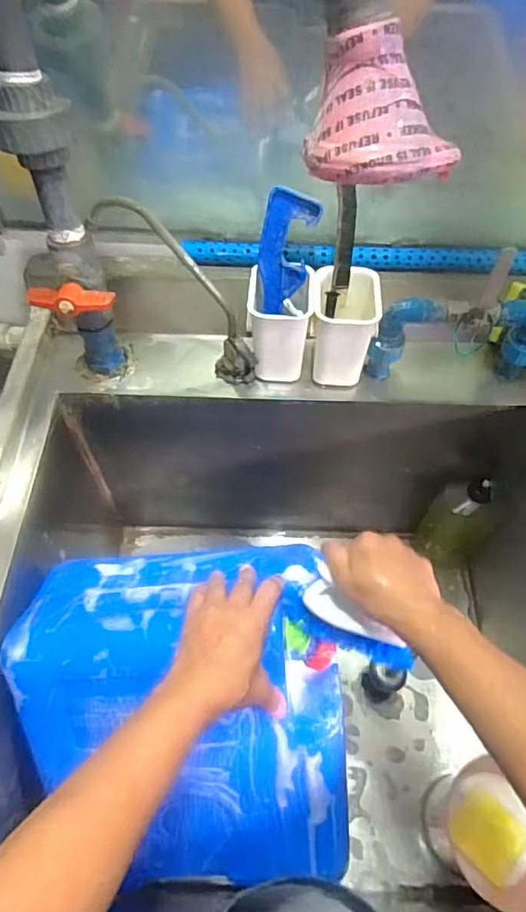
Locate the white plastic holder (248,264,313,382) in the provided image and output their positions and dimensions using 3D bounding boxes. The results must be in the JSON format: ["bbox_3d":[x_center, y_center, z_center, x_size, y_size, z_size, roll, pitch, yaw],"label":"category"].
[{"bbox_3d":[0.019,-0.150,0.635,0.072,0.118,0.080,4,58,1],"label":"white plastic holder"}]

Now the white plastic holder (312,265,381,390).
[{"bbox_3d":[0.093,-0.156,0.643,0.070,0.103,0.094,4,58,2],"label":"white plastic holder"}]

